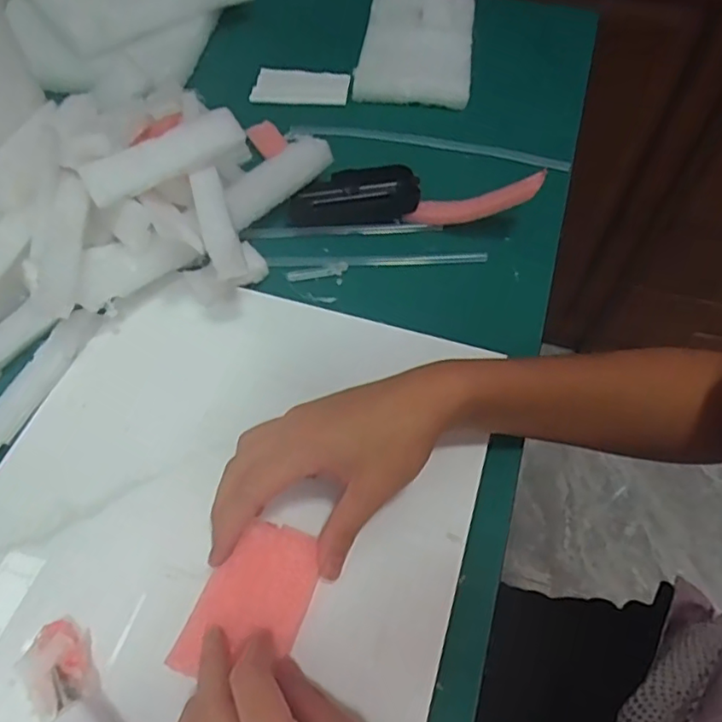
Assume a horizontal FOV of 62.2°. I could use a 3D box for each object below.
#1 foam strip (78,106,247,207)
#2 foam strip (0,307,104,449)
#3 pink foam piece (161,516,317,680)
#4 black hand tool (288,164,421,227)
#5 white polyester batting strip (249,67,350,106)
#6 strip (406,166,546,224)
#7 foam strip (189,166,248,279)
[{"bbox_3d":[-0.139,-0.146,0.427,0.115,0.029,0.023,-28,61,-17],"label":"foam strip"},{"bbox_3d":[-0.226,0.012,0.419,0.026,0.011,0.119,19,58,12],"label":"foam strip"},{"bbox_3d":[-0.060,0.135,0.337,0.057,0.007,0.089,19,58,12],"label":"pink foam piece"},{"bbox_3d":[-0.006,-0.145,0.522,0.109,0.027,0.047,-3,56,-2],"label":"black hand tool"},{"bbox_3d":[-0.063,-0.293,0.635,0.099,0.011,0.055,3,63,-1],"label":"white polyester batting strip"},{"bbox_3d":[0.095,-0.131,0.493,0.115,0.022,0.024,-6,49,36],"label":"strip"},{"bbox_3d":[-0.102,-0.100,0.421,0.022,0.015,0.100,-16,58,-10],"label":"foam strip"}]

